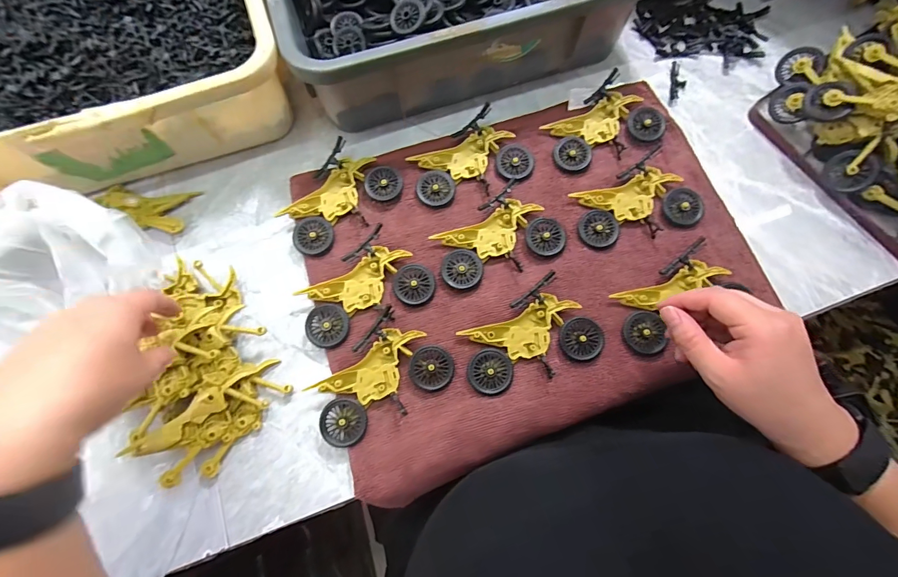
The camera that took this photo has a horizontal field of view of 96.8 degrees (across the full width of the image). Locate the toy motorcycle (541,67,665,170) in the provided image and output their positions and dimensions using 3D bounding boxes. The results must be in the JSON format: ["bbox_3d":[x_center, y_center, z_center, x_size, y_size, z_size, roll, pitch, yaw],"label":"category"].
[{"bbox_3d":[0.156,-0.161,0.404,0.113,0.021,0.076,-37,77,-10],"label":"toy motorcycle"}]

